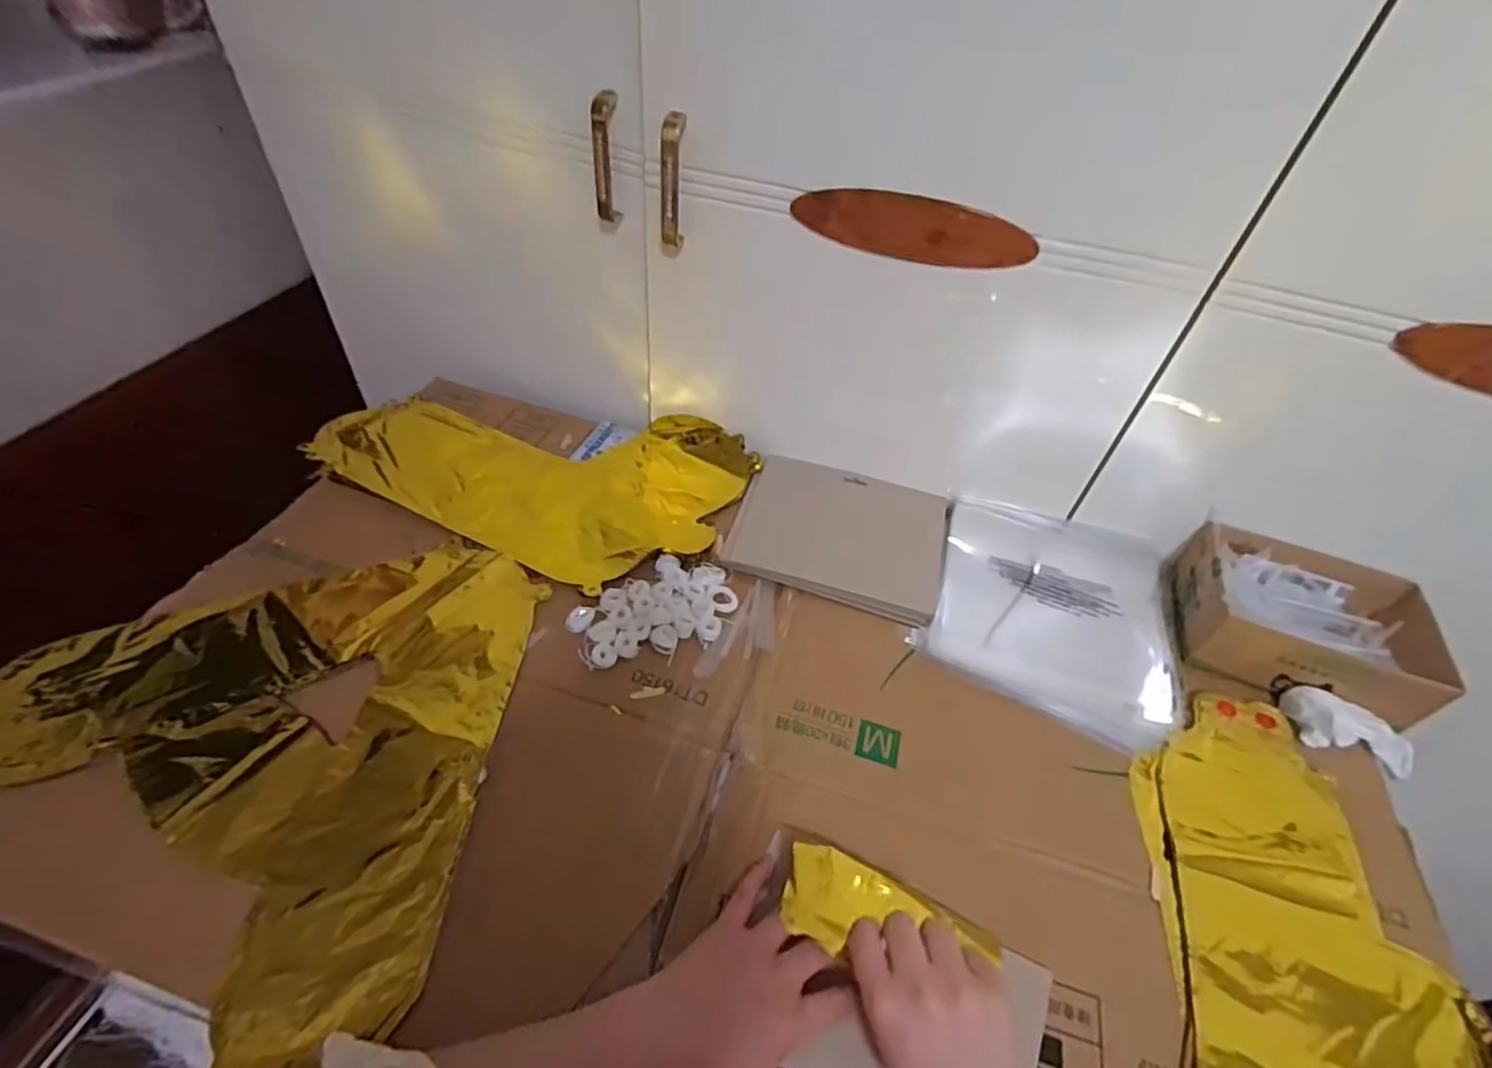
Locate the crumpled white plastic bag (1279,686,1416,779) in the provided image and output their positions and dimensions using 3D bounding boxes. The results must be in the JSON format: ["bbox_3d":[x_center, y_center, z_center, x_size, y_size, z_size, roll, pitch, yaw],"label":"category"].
[{"bbox_3d":[0.506,0.166,0.565,0.111,0.034,0.040,25,48,-3],"label":"crumpled white plastic bag"}]

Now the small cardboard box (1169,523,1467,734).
[{"bbox_3d":[0.498,0.077,0.609,0.191,0.062,0.148,18,48,10],"label":"small cardboard box"}]

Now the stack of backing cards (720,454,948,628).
[{"bbox_3d":[0.092,0.001,0.663,0.197,0.022,0.154,16,47,8],"label":"stack of backing cards"}]

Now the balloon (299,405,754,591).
[{"bbox_3d":[-0.216,-0.075,0.698,0.405,0.027,0.235,20,48,12],"label":"balloon"}]

